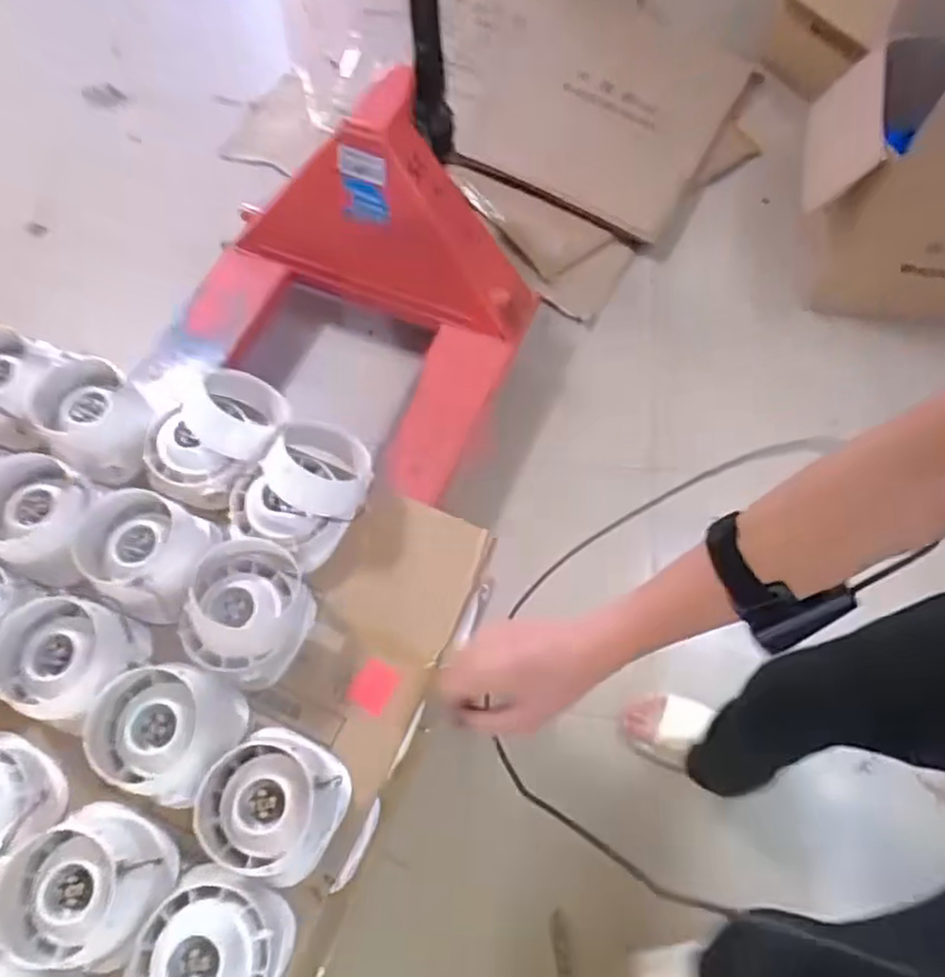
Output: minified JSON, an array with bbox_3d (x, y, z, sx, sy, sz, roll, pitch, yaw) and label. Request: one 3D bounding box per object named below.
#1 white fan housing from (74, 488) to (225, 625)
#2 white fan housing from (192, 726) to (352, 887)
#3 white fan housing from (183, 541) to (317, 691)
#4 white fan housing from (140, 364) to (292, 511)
[{"bbox_3d":[-0.380,0.070,0.830,0.124,0.091,0.131,-1,65,1],"label":"white fan housing"},{"bbox_3d":[-0.208,0.321,0.721,0.136,0.077,0.134,-1,65,1],"label":"white fan housing"},{"bbox_3d":[-0.255,0.138,0.810,0.132,0.083,0.148,11,66,6],"label":"white fan housing"},{"bbox_3d":[-0.318,-0.076,0.899,0.141,0.111,0.181,26,68,13],"label":"white fan housing"}]

